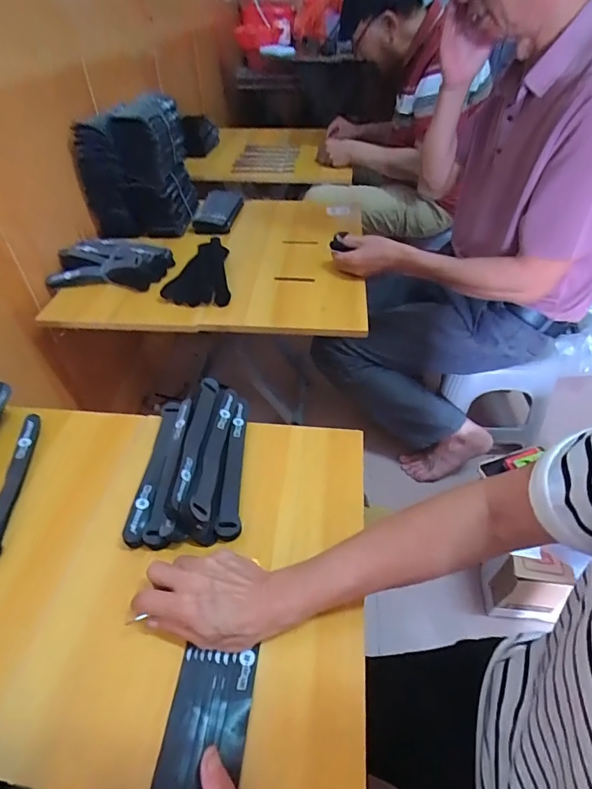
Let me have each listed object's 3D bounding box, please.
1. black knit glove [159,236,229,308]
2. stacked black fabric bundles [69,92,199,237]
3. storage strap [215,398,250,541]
[{"bbox_3d":[-0.184,-0.242,0.822,0.118,0.031,0.183,-1,44,0],"label":"black knit glove"},{"bbox_3d":[-0.356,-0.512,0.954,0.190,0.223,0.218,2,44,4],"label":"stacked black fabric bundles"},{"bbox_3d":[-0.073,0.082,0.515,0.025,0.016,0.191,-1,44,0],"label":"storage strap"}]

